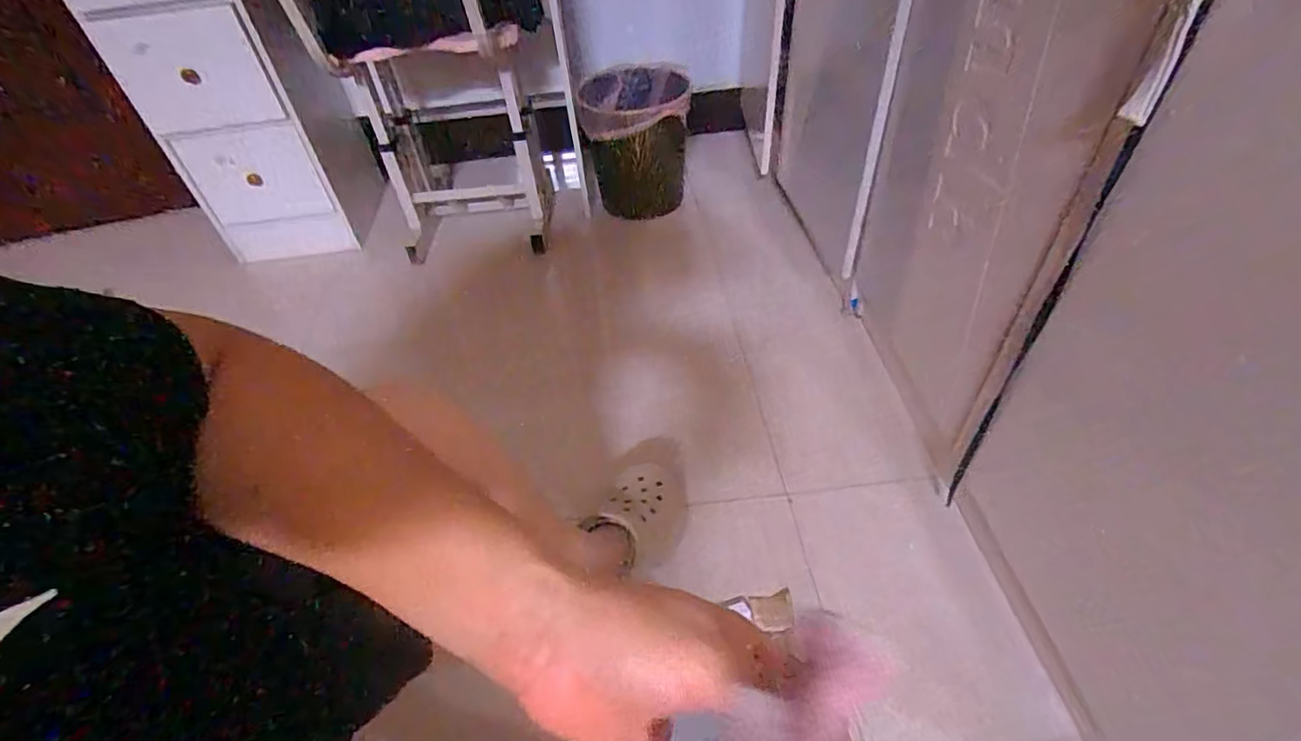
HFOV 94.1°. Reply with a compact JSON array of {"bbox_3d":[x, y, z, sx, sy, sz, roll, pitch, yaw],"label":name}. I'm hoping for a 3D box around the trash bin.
[{"bbox_3d":[-0.026,-0.487,1.336,0.233,0.265,0.265,-12,46,-6],"label":"trash bin"}]

